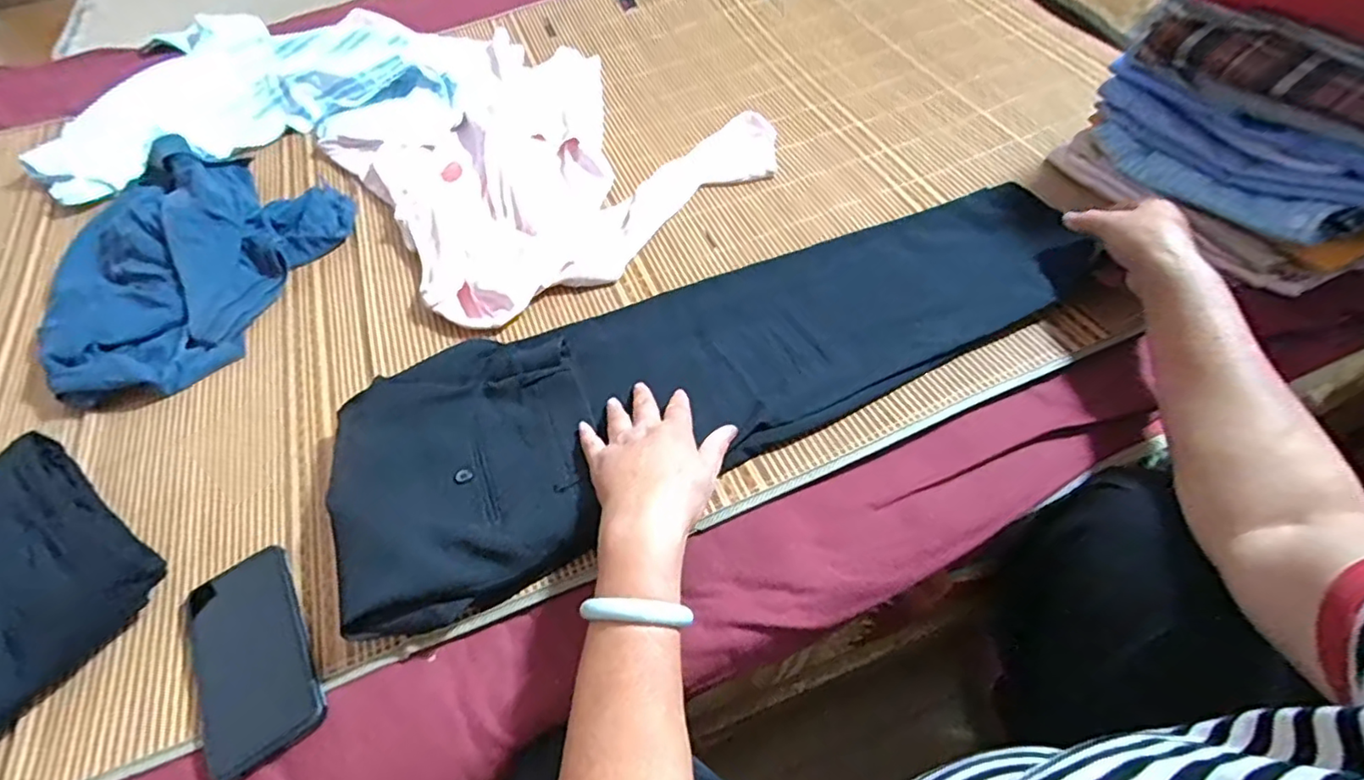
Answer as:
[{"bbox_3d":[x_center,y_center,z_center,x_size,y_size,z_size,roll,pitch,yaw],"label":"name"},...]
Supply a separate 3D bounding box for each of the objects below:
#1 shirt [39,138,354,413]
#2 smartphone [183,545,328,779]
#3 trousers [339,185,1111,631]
[{"bbox_3d":[-0.584,-0.150,0.689,0.284,0.065,0.348,17,58,15],"label":"shirt"},{"bbox_3d":[-0.325,0.200,0.453,0.081,0.009,0.155,-31,59,-17],"label":"smartphone"},{"bbox_3d":[0.039,-0.034,0.566,0.698,0.041,0.235,-23,57,-12],"label":"trousers"}]

